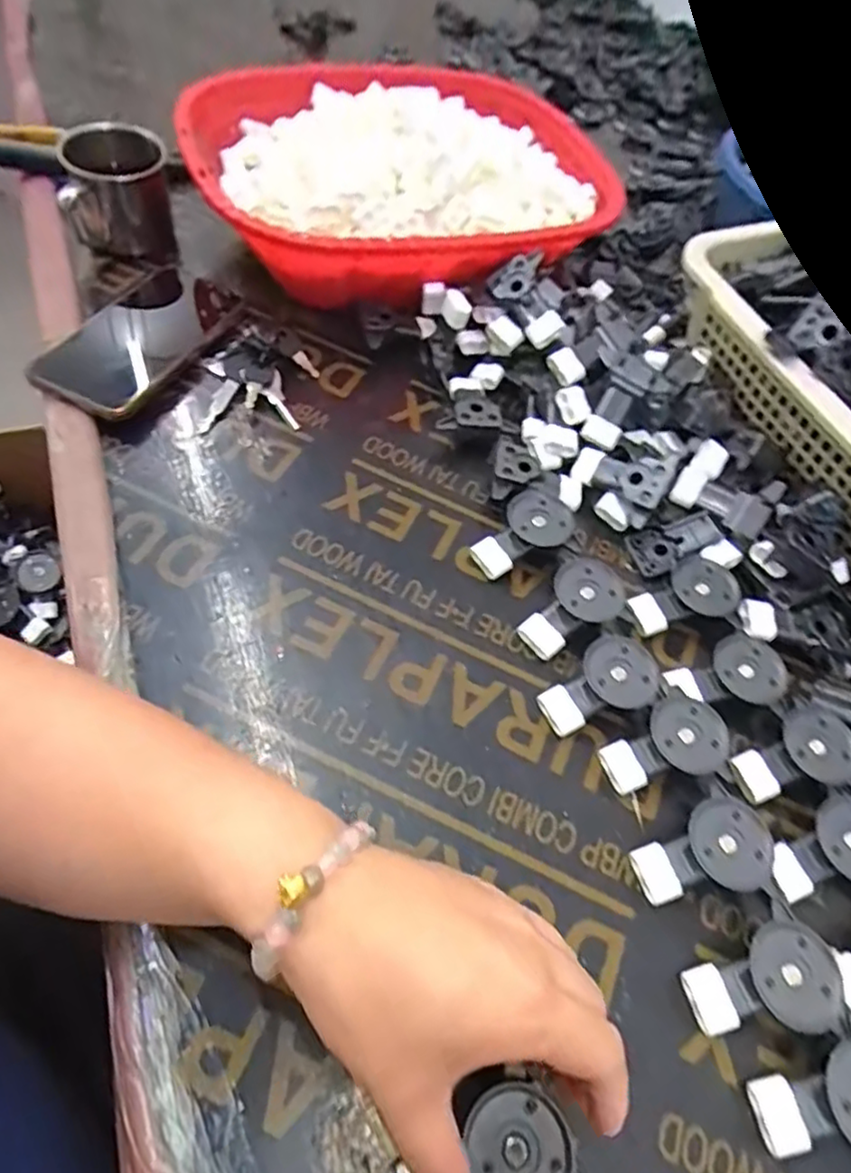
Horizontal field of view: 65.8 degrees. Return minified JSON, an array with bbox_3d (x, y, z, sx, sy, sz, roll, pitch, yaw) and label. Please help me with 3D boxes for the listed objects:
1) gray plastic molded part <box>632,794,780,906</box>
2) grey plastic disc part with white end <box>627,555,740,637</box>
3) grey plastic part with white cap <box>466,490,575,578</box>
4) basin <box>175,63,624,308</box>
[{"bbox_3d":[0.144,0.140,0.339,0.066,0.021,0.042,-17,62,-20],"label":"gray plastic molded part"},{"bbox_3d":[0.168,0.006,0.424,0.073,0.013,0.041,-26,62,-4],"label":"grey plastic disc part with white end"},{"bbox_3d":[0.065,-0.036,0.435,0.072,0.025,0.038,-38,66,-3],"label":"grey plastic part with white cap"},{"bbox_3d":[-0.009,-0.349,0.576,0.357,0.113,0.298,-3,58,-11],"label":"basin"}]

